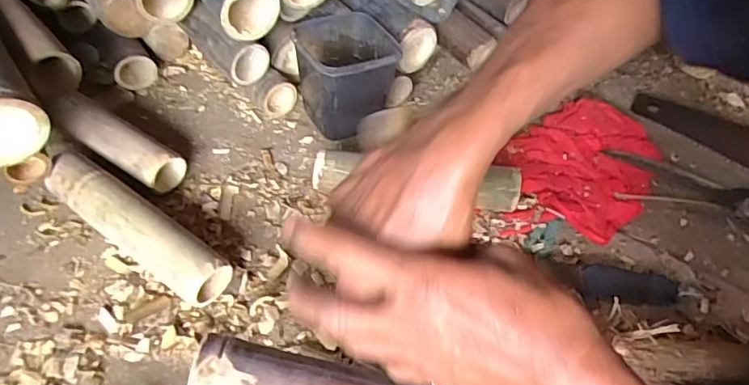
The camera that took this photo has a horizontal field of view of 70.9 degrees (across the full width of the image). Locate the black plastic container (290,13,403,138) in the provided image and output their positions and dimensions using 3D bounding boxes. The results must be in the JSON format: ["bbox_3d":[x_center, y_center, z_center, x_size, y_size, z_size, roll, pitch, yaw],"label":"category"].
[{"bbox_3d":[-0.039,-0.148,0.702,0.122,0.130,0.129,-7,50,-12],"label":"black plastic container"}]

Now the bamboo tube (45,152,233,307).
[{"bbox_3d":[-0.252,0.037,0.560,0.237,0.055,0.056,30,52,19],"label":"bamboo tube"}]

